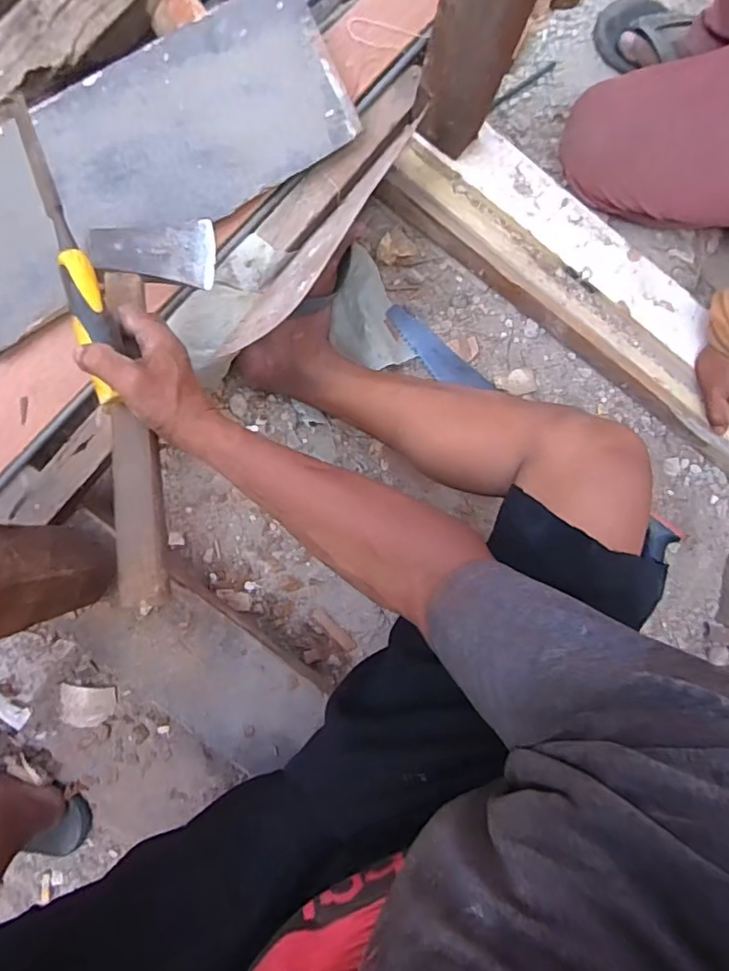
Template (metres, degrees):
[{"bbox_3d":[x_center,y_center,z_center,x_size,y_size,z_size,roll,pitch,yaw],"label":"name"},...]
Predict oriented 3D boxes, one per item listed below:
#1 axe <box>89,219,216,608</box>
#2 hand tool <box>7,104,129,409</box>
[{"bbox_3d":[-0.169,-0.069,0.489,0.100,0.028,0.330,-6,87,-7],"label":"axe"},{"bbox_3d":[-0.233,-0.183,0.453,0.026,0.022,0.239,-18,91,-8],"label":"hand tool"}]

